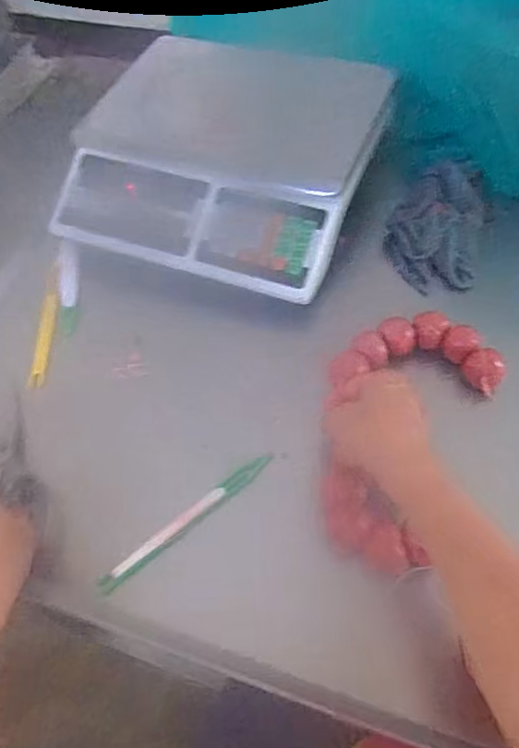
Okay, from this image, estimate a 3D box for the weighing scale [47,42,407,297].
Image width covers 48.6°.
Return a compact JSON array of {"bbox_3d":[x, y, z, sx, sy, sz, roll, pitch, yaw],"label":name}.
[{"bbox_3d":[-0.042,-0.256,0.671,0.332,0.104,0.312,18,60,15],"label":"weighing scale"}]

